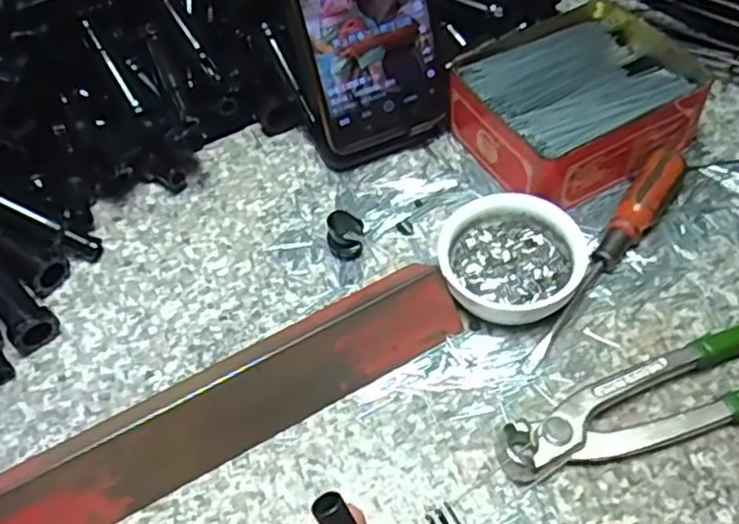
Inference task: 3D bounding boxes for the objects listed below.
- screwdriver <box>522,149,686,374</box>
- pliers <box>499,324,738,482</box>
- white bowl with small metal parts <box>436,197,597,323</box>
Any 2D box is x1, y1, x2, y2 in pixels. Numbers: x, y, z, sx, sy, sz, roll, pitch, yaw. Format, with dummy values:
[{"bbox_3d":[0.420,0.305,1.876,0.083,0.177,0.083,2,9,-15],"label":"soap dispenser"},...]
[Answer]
[{"bbox_3d":[0.124,-0.002,0.374,0.020,0.017,0.151,28,60,24],"label":"screwdriver"},{"bbox_3d":[0.152,0.057,0.333,0.198,0.023,0.043,-18,53,-8],"label":"pliers"},{"bbox_3d":[0.072,-0.002,0.372,0.072,0.020,0.068,-28,55,-15],"label":"white bowl with small metal parts"}]

